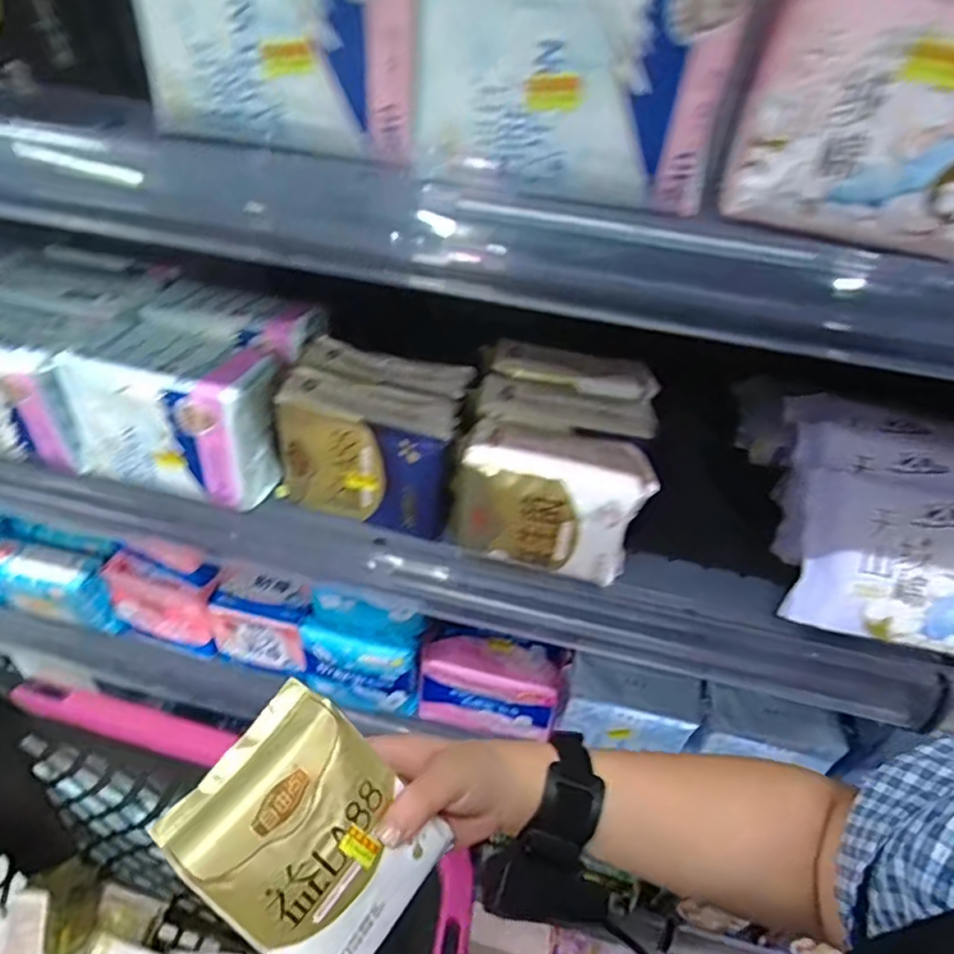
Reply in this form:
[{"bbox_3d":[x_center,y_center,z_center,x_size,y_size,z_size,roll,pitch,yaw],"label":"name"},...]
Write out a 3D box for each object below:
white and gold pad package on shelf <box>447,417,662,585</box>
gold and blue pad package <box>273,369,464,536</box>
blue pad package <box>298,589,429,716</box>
[{"bbox_3d":[0.045,0.011,0.402,0.117,0.076,0.058,12,47,8],"label":"white and gold pad package on shelf"},{"bbox_3d":[-0.072,-0.017,0.425,0.118,0.082,0.051,13,47,9],"label":"gold and blue pad package"},{"bbox_3d":[-0.101,0.155,0.553,0.103,0.109,0.049,10,47,6],"label":"blue pad package"}]

